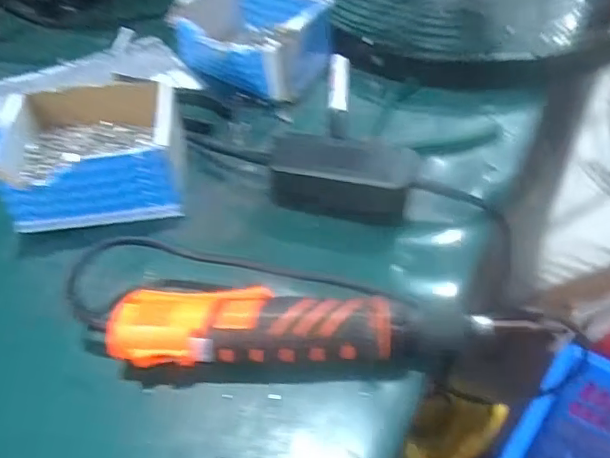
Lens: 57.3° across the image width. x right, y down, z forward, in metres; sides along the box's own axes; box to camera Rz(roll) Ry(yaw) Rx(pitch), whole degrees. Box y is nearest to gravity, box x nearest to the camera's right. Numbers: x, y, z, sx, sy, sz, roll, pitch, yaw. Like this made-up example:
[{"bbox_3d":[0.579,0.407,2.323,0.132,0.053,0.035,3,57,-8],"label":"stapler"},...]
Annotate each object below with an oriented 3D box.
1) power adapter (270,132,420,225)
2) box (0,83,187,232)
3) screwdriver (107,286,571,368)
[{"bbox_3d":[0.028,-0.042,0.471,0.122,0.045,0.059,15,50,15],"label":"power adapter"},{"bbox_3d":[-0.176,-0.066,0.480,0.134,0.070,0.119,-8,48,-5],"label":"box"},{"bbox_3d":[0.013,0.070,0.370,0.272,0.059,0.048,1,48,3],"label":"screwdriver"}]

